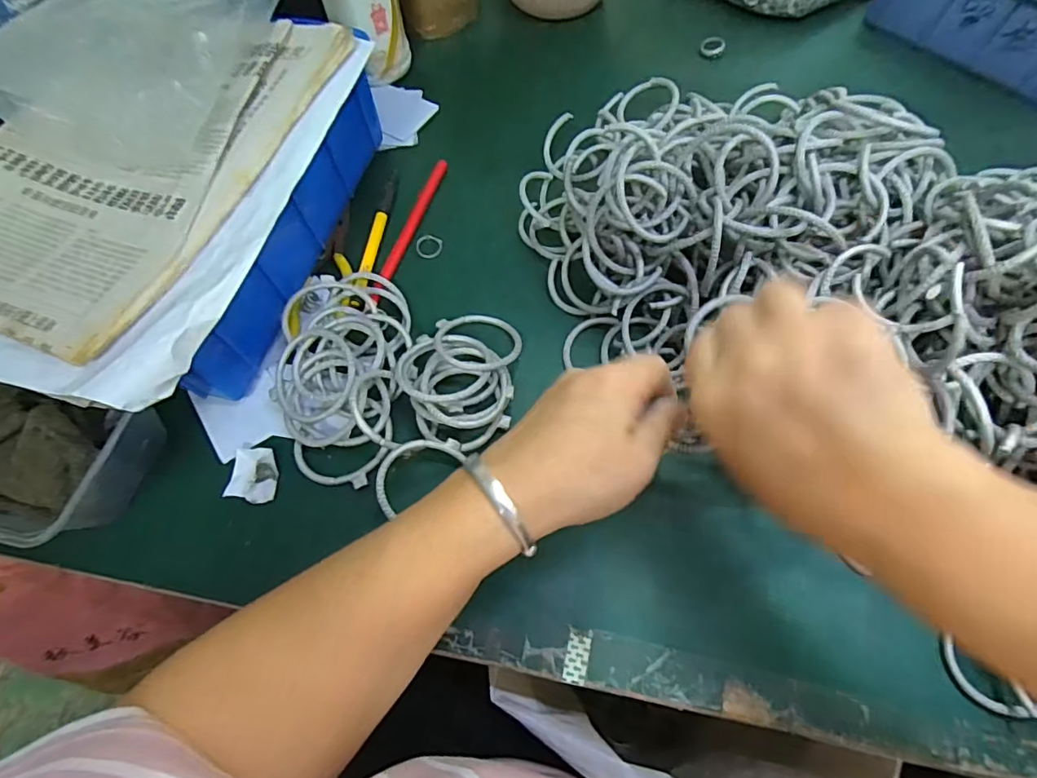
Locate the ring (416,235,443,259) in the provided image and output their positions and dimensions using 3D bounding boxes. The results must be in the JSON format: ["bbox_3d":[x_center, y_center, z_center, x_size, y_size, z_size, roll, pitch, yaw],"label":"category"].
[{"bbox_3d":[-0.072,-0.114,0.419,0.019,0.004,0.021,22,68,12],"label":"ring"}]

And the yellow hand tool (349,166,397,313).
[{"bbox_3d":[-0.113,-0.123,0.417,0.011,0.008,0.137,5,66,5],"label":"yellow hand tool"}]

